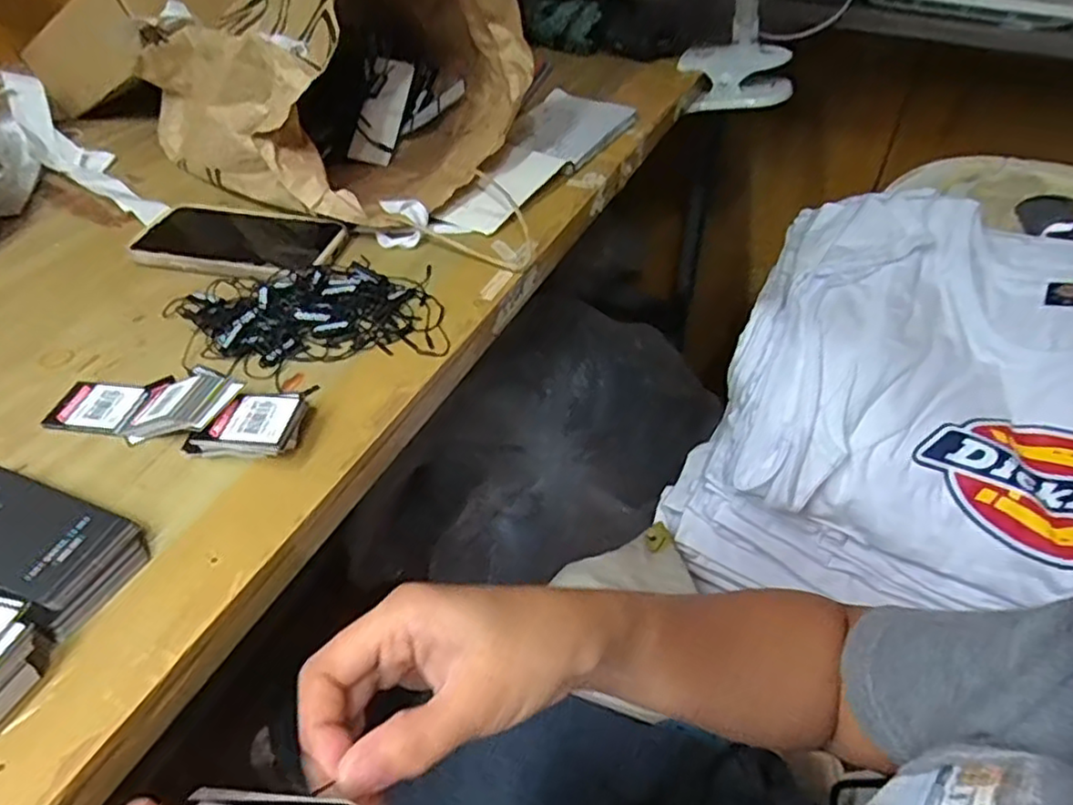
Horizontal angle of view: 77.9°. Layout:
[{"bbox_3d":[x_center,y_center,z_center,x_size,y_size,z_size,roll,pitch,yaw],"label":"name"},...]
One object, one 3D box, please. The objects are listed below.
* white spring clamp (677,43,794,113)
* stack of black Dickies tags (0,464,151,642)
[{"bbox_3d":[0.242,-0.395,0.807,0.131,0.065,0.053,1,45,0],"label":"white spring clamp"},{"bbox_3d":[-0.257,0.067,0.330,0.120,0.020,0.055,17,48,16],"label":"stack of black Dickies tags"}]

